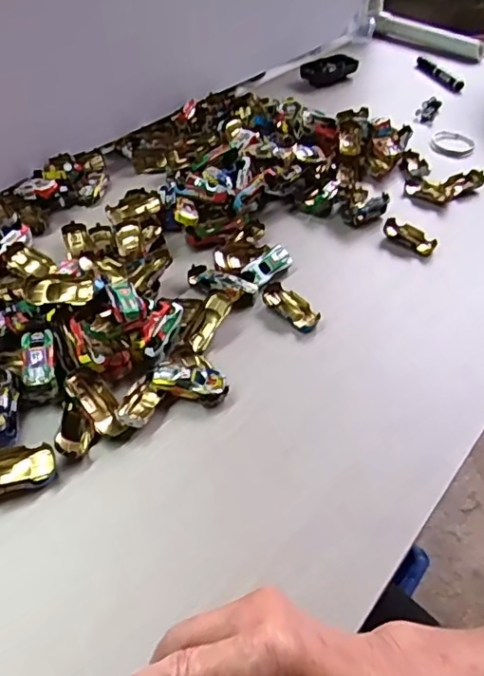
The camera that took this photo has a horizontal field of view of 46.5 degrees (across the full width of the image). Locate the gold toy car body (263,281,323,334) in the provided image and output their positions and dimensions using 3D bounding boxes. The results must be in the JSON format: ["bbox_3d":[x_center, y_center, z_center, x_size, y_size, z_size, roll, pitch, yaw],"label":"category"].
[{"bbox_3d":[0.050,-0.033,0.571,0.031,0.014,0.065,-31,57,-29],"label":"gold toy car body"}]

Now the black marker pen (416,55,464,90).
[{"bbox_3d":[0.350,-0.469,1.002,0.016,0.026,0.130,-13,50,-17],"label":"black marker pen"}]

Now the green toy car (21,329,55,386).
[{"bbox_3d":[-0.175,0.020,0.488,0.026,0.019,0.055,-9,49,-13],"label":"green toy car"}]

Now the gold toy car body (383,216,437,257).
[{"bbox_3d":[0.198,-0.118,0.666,0.064,0.020,0.035,35,54,24],"label":"gold toy car body"}]

